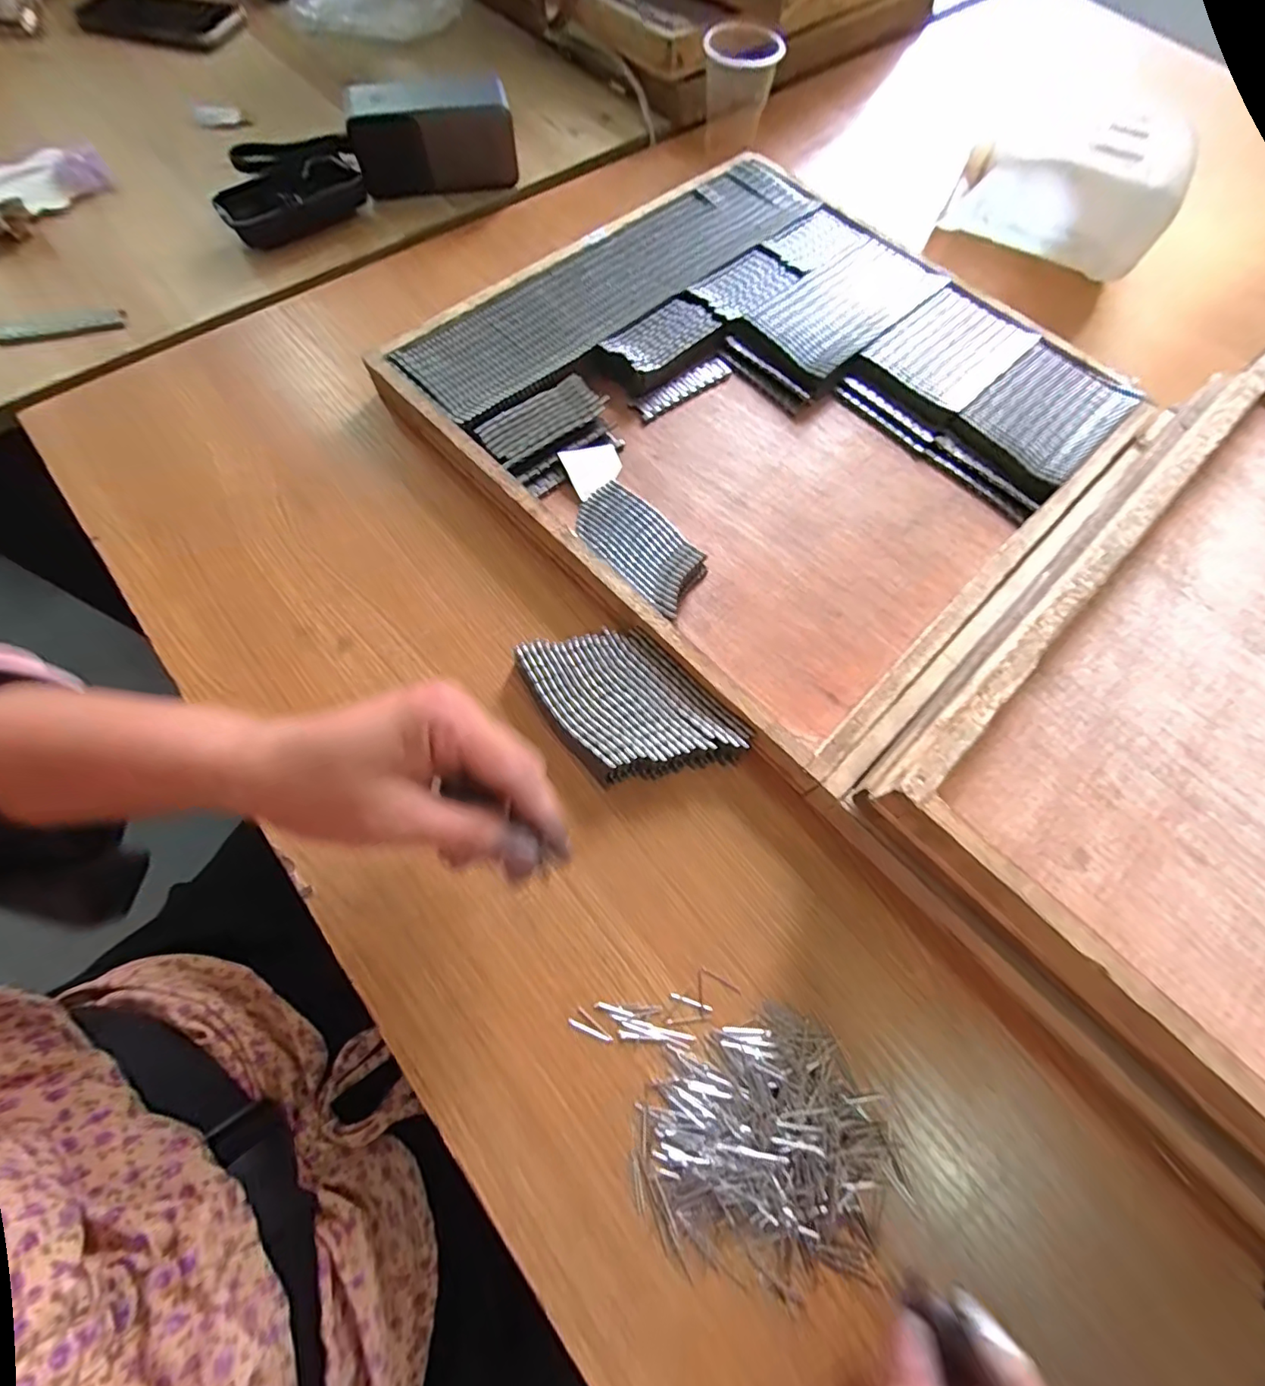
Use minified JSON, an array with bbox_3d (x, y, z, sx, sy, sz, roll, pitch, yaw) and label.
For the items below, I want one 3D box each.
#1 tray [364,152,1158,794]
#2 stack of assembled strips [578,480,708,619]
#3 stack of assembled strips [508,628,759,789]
[{"bbox_3d":[0.092,-0.205,0.384,0.381,0.035,0.396,-41,74,-17],"label":"tray"},{"bbox_3d":[0.006,-0.086,0.333,0.047,0.022,0.090,-40,75,-15],"label":"stack of assembled strips"},{"bbox_3d":[-0.003,0.008,0.301,0.073,0.019,0.118,-41,74,-17],"label":"stack of assembled strips"}]

